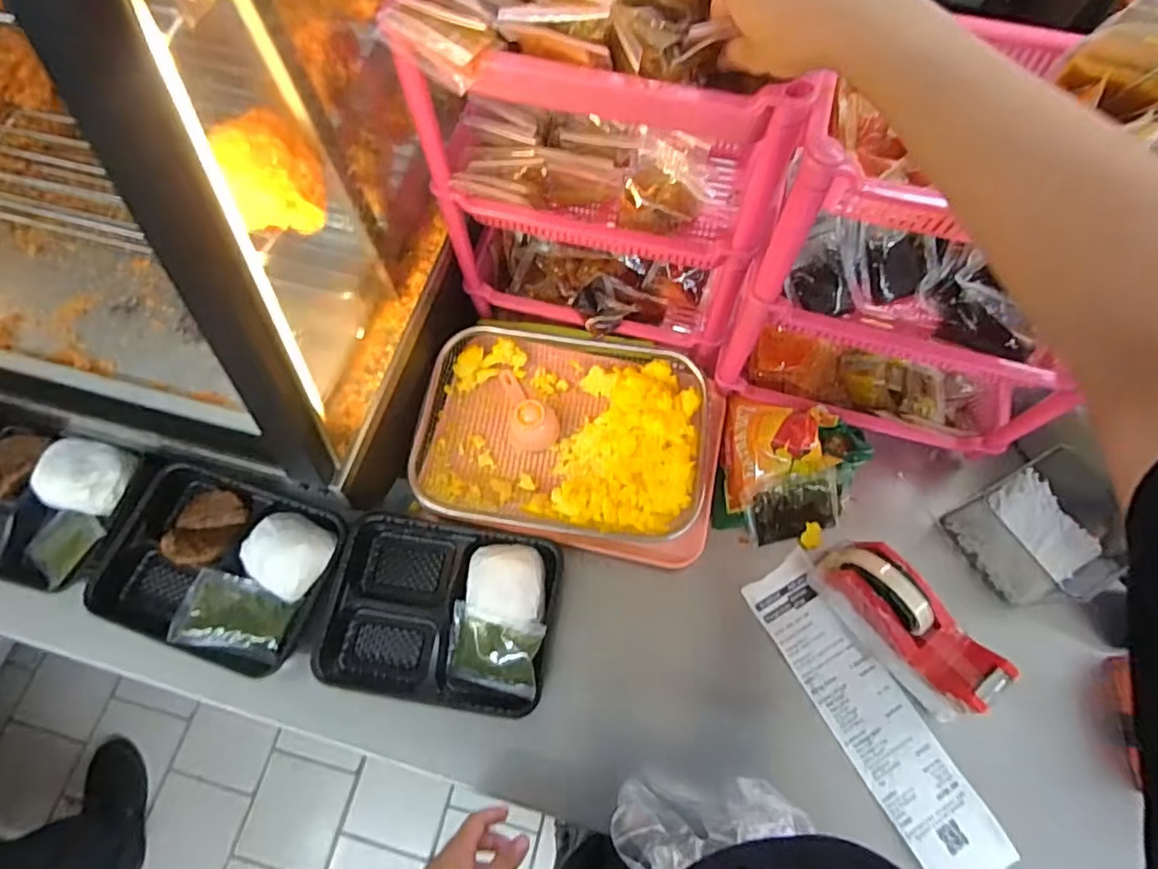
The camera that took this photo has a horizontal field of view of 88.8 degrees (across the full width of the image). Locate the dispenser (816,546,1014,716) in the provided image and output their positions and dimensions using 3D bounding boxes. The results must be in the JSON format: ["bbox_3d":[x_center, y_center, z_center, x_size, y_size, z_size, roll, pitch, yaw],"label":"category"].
[{"bbox_3d":[0.291,0.168,0.527,0.054,0.106,0.161,-39,72,-13],"label":"dispenser"}]

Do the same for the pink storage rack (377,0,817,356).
[{"bbox_3d":[0.018,-0.253,0.544,0.286,0.366,0.180,10,68,5],"label":"pink storage rack"}]

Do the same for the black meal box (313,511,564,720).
[{"bbox_3d":[-0.134,0.165,0.562,0.219,0.039,0.166,7,68,4],"label":"black meal box"}]

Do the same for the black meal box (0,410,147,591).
[{"bbox_3d":[-0.577,0.064,0.612,0.234,0.058,0.159,11,69,6],"label":"black meal box"}]

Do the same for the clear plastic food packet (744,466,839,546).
[{"bbox_3d":[0.216,0.073,0.597,0.090,0.014,0.066,-15,100,5],"label":"clear plastic food packet"}]

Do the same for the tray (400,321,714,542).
[{"bbox_3d":[-0.014,-0.001,0.629,0.293,0.052,0.221,8,68,4],"label":"tray"}]

